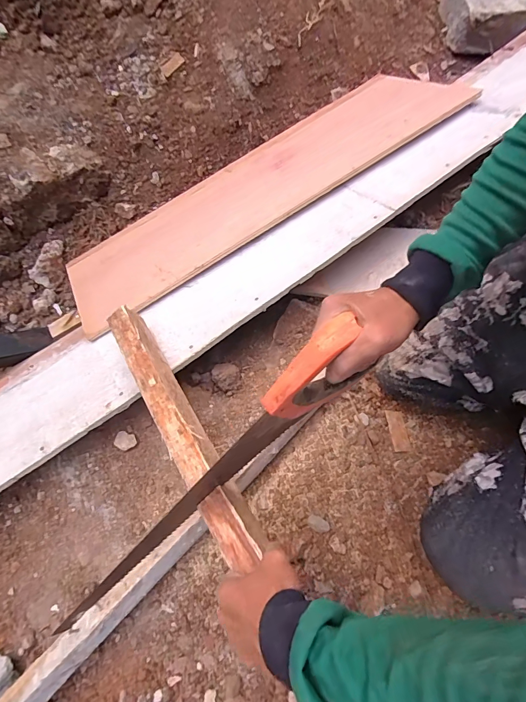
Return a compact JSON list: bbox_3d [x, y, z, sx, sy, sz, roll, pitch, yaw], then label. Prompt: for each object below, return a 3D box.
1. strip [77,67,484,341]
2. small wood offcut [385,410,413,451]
[{"bbox_3d":[-0.007,-0.378,0.844,0.924,0.021,0.323,-33,47,-6],"label":"strip"},{"bbox_3d":[0.219,0.128,0.613,0.030,0.004,0.066,-1,62,-14],"label":"small wood offcut"}]

